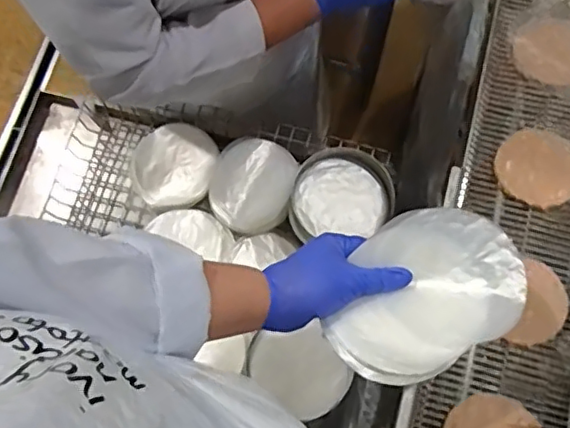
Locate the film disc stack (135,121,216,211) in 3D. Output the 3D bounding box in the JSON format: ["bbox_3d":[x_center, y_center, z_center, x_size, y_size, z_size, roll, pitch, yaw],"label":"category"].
[{"bbox_3d":[-0.172,-0.075,0.957,0.133,0.046,0.133,-27,77,-5],"label":"film disc stack"}]

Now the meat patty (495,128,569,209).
[{"bbox_3d":[0.261,-0.048,0.624,0.083,0.007,0.081,-38,78,-7],"label":"meat patty"}]

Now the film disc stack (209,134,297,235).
[{"bbox_3d":[-0.047,-0.041,0.924,0.122,0.032,0.145,12,84,20],"label":"film disc stack"}]

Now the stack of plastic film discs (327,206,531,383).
[{"bbox_3d":[0.115,0.064,0.514,0.169,0.022,0.122,-29,77,-5],"label":"stack of plastic film discs"}]

